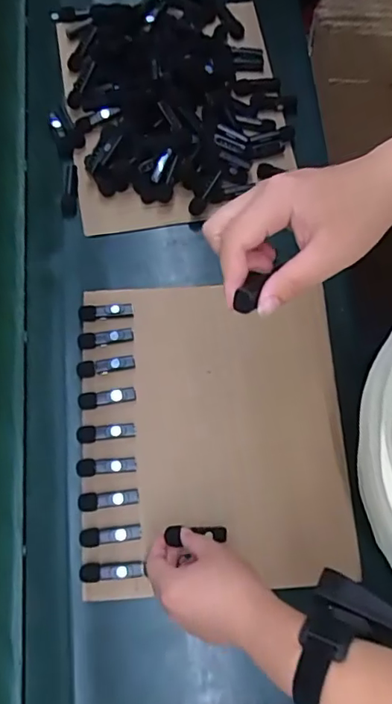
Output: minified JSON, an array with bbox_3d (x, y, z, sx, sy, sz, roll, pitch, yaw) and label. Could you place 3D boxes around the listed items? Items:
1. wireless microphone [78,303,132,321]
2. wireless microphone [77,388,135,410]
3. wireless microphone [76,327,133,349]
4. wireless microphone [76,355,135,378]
[{"bbox_3d":[-0.110,-0.049,0.659,0.066,0.012,0.020,-8,74,-1],"label":"wireless microphone"},{"bbox_3d":[-0.103,0.053,0.625,0.065,0.009,0.020,-9,74,-1],"label":"wireless microphone"},{"bbox_3d":[-0.107,-0.016,0.643,0.064,0.012,0.020,-8,74,-1],"label":"wireless microphone"},{"bbox_3d":[-0.106,0.017,0.633,0.066,0.011,0.020,-8,74,-1],"label":"wireless microphone"}]

